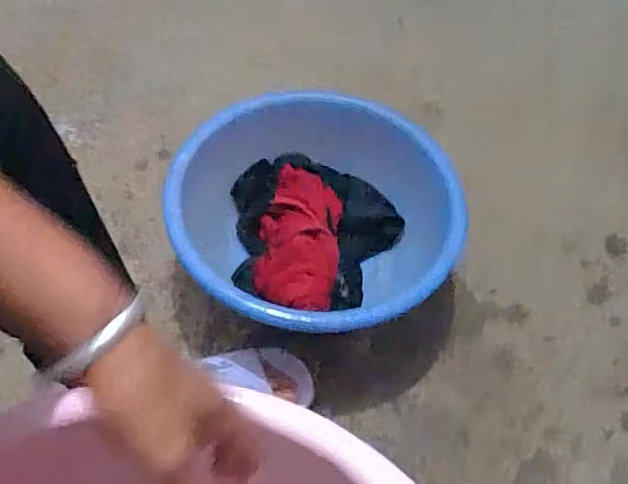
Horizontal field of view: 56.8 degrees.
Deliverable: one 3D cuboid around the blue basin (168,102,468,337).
[{"bbox_3d":[-0.007,-0.016,0.758,0.321,0.181,0.328,3,56,-4],"label":"blue basin"}]

